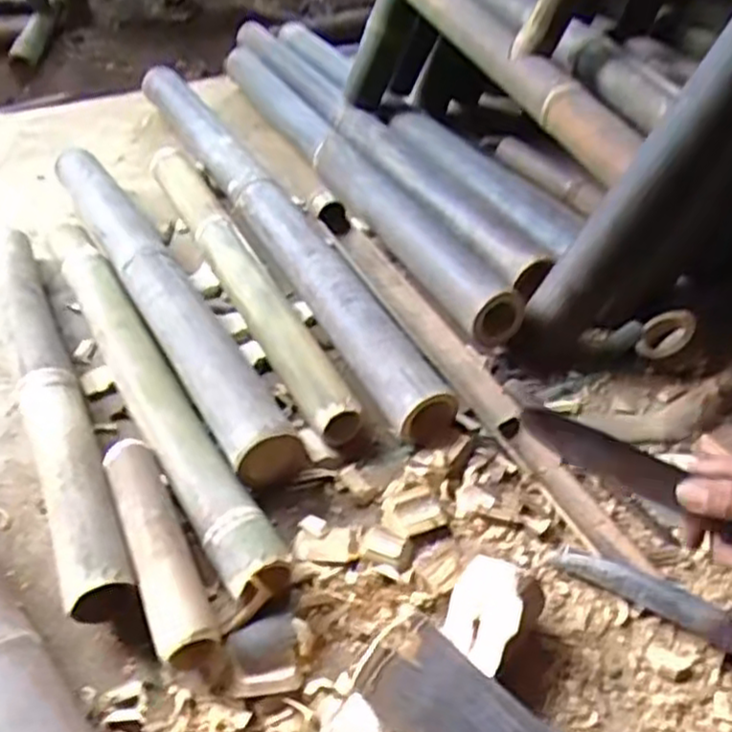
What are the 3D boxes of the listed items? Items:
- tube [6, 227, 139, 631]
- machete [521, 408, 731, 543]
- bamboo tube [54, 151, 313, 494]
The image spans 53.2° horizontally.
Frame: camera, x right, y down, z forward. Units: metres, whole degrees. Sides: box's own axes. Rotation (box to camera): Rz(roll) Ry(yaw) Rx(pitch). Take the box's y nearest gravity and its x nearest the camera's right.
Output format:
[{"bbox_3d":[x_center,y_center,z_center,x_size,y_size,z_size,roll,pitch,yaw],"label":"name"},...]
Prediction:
[{"bbox_3d":[-0.373,0.025,0.850,0.073,0.087,0.634,-19,46,-18],"label":"tube"},{"bbox_3d":[0.215,0.088,0.476,0.243,0.036,0.027,27,51,23],"label":"machete"},{"bbox_3d":[-0.289,-0.130,0.981,0.079,0.064,0.756,-23,48,-22],"label":"bamboo tube"}]

